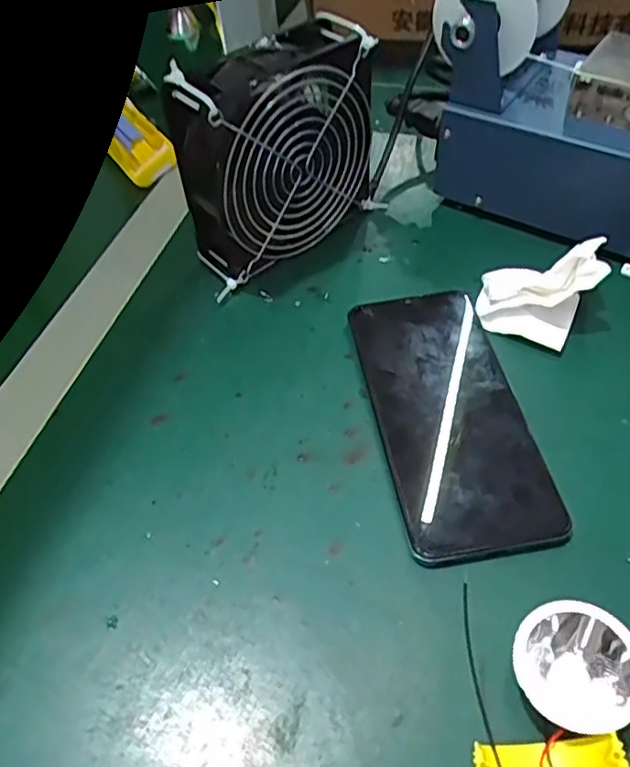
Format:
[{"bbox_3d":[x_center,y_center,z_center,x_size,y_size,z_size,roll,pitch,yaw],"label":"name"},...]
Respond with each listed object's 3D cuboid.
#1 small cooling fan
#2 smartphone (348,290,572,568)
[{"bbox_3d":[-0.022,-0.138,0.386,0.124,0.121,0.059,-39,58,-24],"label":"small cooling fan"},{"bbox_3d":[0.067,0.013,0.329,0.074,0.013,0.161,-9,51,-3],"label":"smartphone"}]

